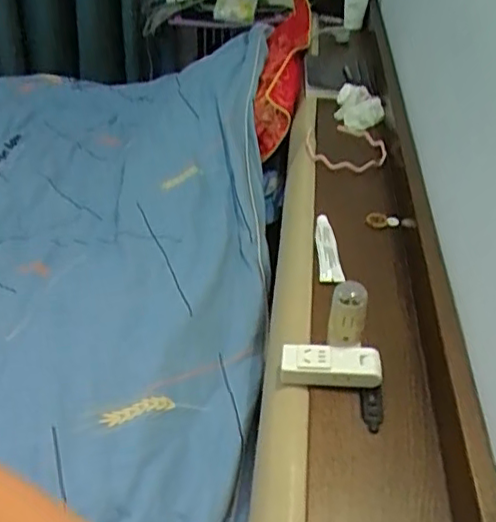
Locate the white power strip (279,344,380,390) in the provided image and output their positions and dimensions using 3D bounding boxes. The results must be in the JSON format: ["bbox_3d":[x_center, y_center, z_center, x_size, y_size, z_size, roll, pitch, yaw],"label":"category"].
[{"bbox_3d":[0.079,0.101,0.606,0.093,0.025,0.039,5,36,1],"label":"white power strip"}]

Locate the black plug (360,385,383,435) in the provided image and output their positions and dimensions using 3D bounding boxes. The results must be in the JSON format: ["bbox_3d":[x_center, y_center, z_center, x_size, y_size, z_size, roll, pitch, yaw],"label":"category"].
[{"bbox_3d":[0.115,0.136,0.577,0.019,0.007,0.046,4,36,0],"label":"black plug"}]

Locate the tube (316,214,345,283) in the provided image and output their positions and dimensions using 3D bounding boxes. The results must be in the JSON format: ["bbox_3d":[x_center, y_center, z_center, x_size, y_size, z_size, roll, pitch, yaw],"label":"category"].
[{"bbox_3d":[0.098,-0.016,0.770,0.027,0.018,0.119,2,36,-2],"label":"tube"}]

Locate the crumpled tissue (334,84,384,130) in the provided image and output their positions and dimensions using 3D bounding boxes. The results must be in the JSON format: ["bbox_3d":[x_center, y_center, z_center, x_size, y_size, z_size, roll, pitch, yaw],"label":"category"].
[{"bbox_3d":[0.200,-0.278,1.128,0.086,0.033,0.132,9,37,7],"label":"crumpled tissue"}]

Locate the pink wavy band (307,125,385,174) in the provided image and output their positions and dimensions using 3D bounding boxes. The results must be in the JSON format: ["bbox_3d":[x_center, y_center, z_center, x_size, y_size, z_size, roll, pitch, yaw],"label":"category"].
[{"bbox_3d":[0.158,-0.185,1.021,0.127,0.019,0.161,4,36,1],"label":"pink wavy band"}]

